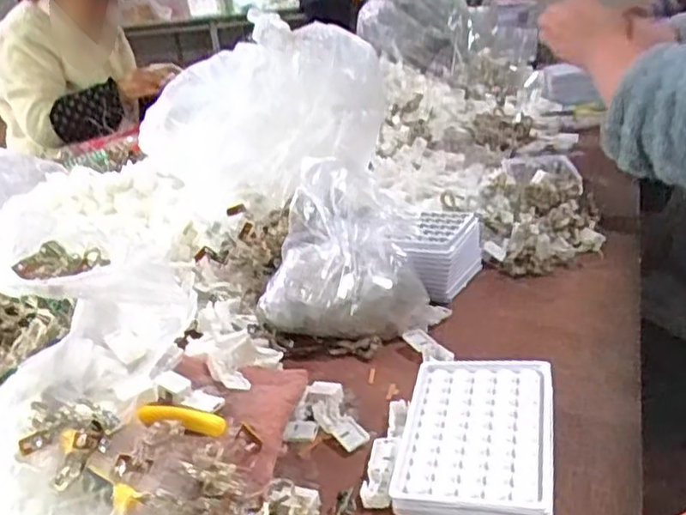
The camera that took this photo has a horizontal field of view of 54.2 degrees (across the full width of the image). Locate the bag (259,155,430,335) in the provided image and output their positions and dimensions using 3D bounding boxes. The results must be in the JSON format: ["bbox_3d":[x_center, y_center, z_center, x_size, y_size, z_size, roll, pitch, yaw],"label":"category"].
[{"bbox_3d":[-0.005,-0.013,0.620,0.156,0.126,0.096,-4,23,6],"label":"bag"}]

